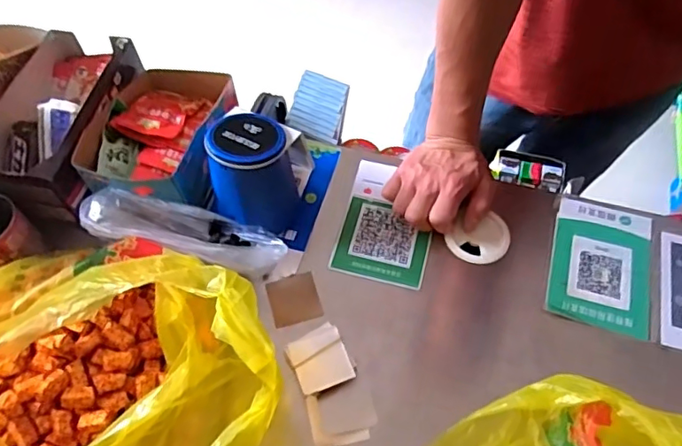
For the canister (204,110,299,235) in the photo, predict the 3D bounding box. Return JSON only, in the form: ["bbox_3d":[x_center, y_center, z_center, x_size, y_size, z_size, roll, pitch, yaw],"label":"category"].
[{"bbox_3d":[-0.087,-0.045,0.551,0.080,0.115,0.076,-8,58,-4],"label":"canister"}]

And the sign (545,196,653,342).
[{"bbox_3d":[0.273,0.042,0.574,0.101,0.005,0.145,17,60,7],"label":"sign"}]

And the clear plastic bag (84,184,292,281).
[{"bbox_3d":[-0.151,0.010,0.530,0.191,0.052,0.065,17,58,-4],"label":"clear plastic bag"}]

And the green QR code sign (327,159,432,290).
[{"bbox_3d":[0.052,-0.003,0.601,0.096,0.004,0.145,13,61,8],"label":"green QR code sign"}]

